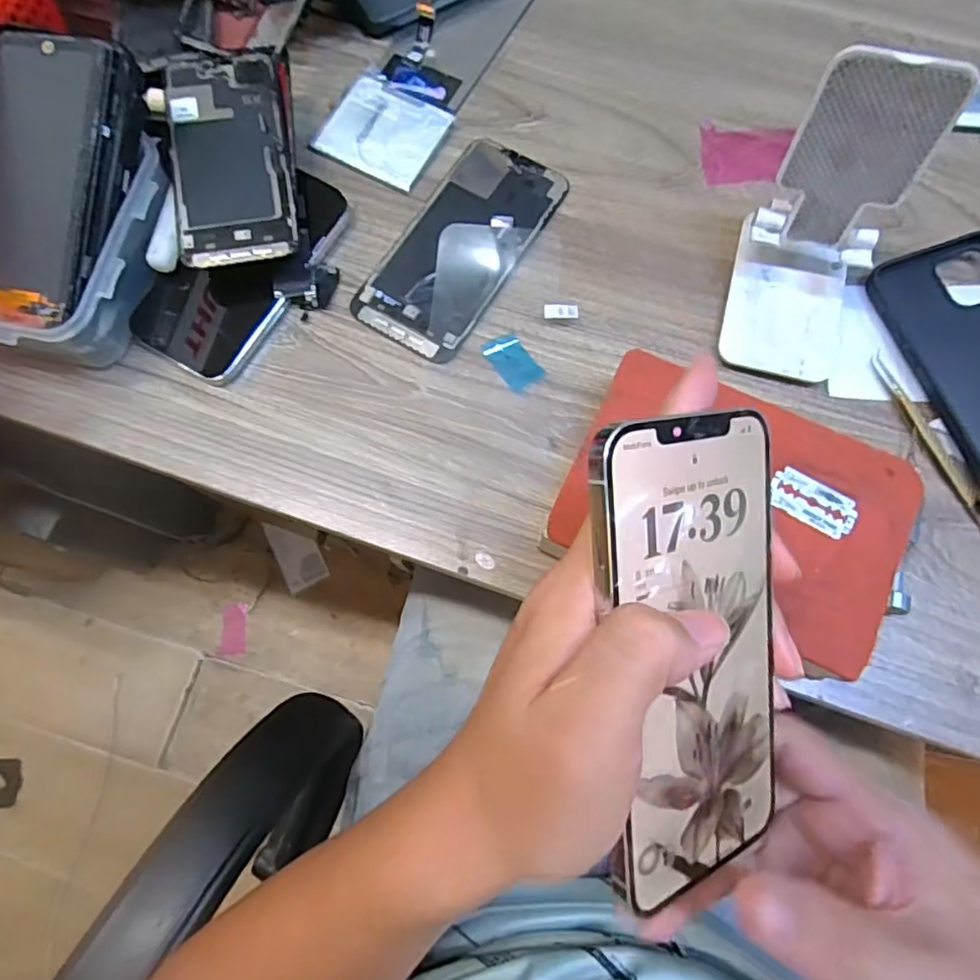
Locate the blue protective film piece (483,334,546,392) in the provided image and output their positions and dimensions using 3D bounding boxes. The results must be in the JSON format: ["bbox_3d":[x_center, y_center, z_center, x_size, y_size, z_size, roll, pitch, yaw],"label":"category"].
[{"bbox_3d":[0.014,-0.078,0.368,0.022,0.004,0.037,-33,76,-8],"label":"blue protective film piece"}]

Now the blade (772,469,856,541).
[{"bbox_3d":[0.160,0.006,0.301,0.042,0.004,0.024,28,77,9],"label":"blade"}]

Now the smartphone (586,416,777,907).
[{"bbox_3d":[0.069,0.054,0.201,0.078,0.005,0.154,-11,99,-32],"label":"smartphone"}]

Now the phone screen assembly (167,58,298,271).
[{"bbox_3d":[-0.154,-0.199,0.367,0.070,0.009,0.140,-7,78,-4],"label":"phone screen assembly"}]

